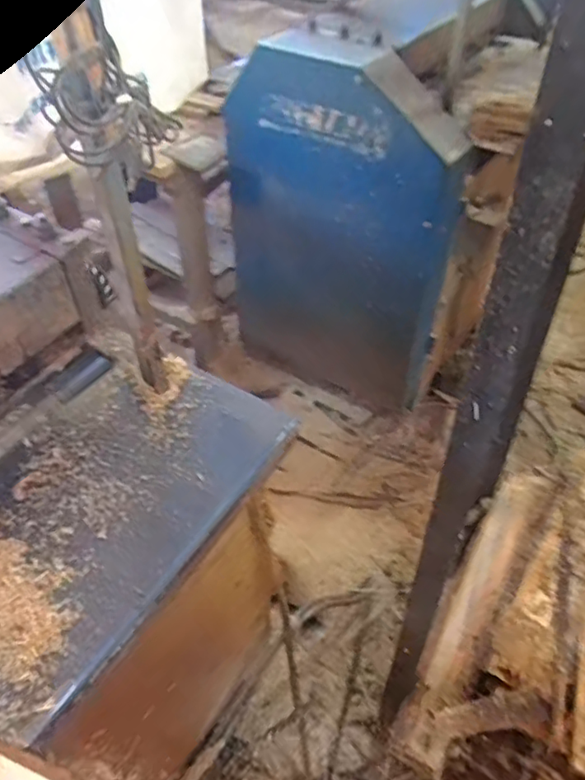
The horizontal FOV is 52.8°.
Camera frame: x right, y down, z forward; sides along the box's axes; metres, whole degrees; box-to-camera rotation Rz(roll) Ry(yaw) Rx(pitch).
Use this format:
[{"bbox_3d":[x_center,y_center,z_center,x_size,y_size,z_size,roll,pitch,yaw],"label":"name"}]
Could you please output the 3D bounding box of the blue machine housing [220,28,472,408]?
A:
[{"bbox_3d":[0.115,-0.363,1.497,0.561,0.848,0.178,28,52,24],"label":"blue machine housing"}]

